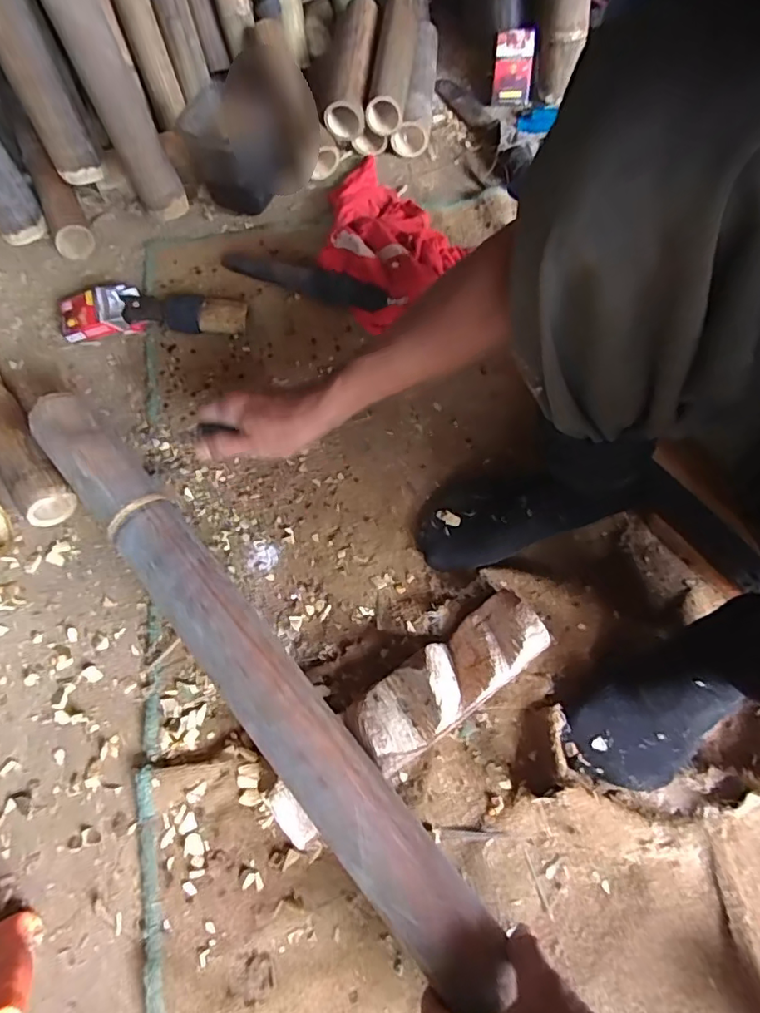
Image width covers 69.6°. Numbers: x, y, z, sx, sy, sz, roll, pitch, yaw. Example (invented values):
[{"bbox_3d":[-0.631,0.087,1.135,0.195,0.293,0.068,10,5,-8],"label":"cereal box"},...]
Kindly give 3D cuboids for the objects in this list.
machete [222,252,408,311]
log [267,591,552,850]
[{"bbox_3d":[-0.094,-0.310,0.745,0.267,0.032,0.040,23,71,11],"label":"machete"},{"bbox_3d":[0.032,0.198,0.530,0.298,0.057,0.076,-34,71,-11],"label":"log"}]

